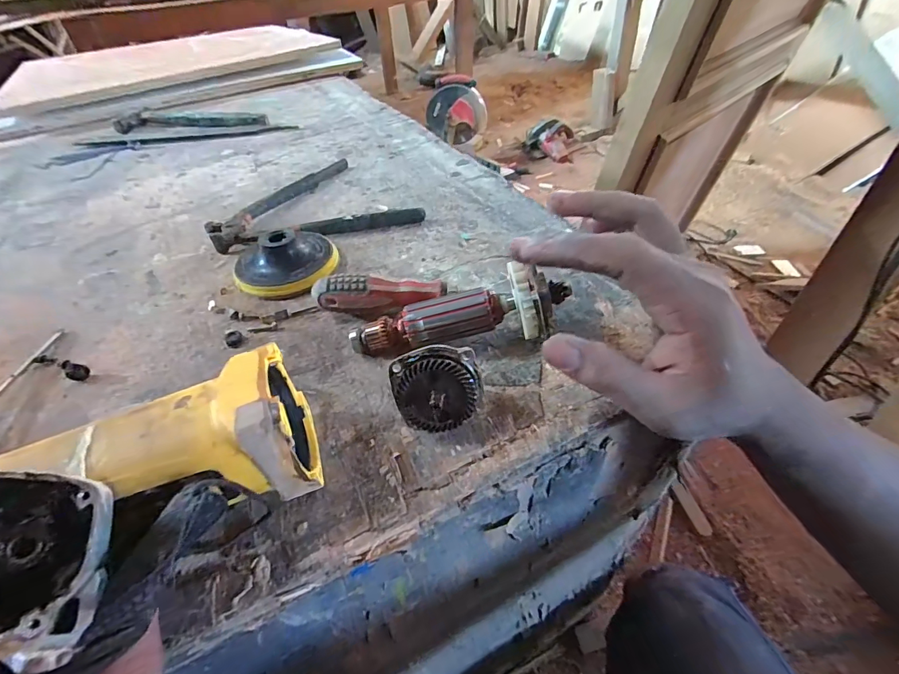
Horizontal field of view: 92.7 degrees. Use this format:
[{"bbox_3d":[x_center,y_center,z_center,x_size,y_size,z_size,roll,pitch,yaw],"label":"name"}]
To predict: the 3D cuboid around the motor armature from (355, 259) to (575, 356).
[{"bbox_3d":[0.004,-0.012,0.299,0.154,0.061,0.055,-13,43,12],"label":"motor armature"}]

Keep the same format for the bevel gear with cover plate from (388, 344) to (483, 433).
[{"bbox_3d":[-0.007,0.030,0.243,0.049,0.047,0.017,-15,2,9],"label":"bevel gear with cover plate"}]

